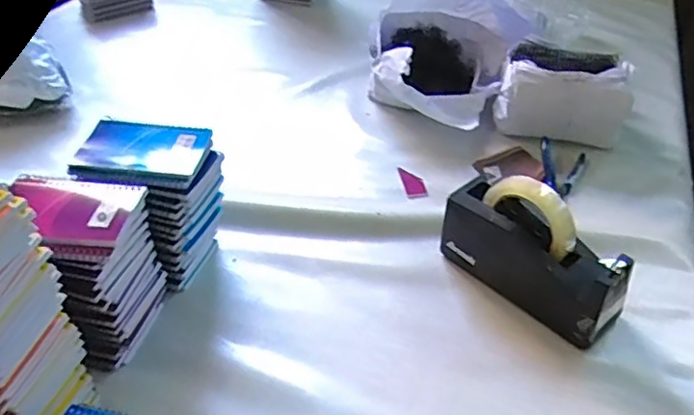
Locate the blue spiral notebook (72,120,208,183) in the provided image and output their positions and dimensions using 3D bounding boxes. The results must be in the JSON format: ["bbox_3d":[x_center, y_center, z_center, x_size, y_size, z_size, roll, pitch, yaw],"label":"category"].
[{"bbox_3d":[-0.219,-0.064,0.623,0.135,0.010,0.093,10,41,10],"label":"blue spiral notebook"}]

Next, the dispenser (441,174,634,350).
[{"bbox_3d":[0.205,0.042,0.645,0.074,0.129,0.203,-32,50,-32],"label":"dispenser"}]

